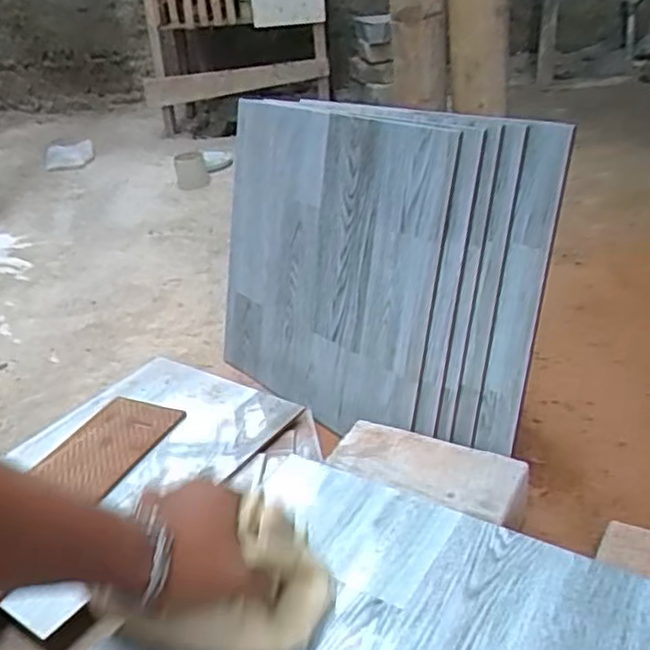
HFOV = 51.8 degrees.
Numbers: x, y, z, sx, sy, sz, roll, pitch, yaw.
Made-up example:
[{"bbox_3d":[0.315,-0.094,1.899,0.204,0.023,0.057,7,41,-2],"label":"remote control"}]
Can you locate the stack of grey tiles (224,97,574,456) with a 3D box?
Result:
[{"bbox_3d":[0.027,-0.064,0.849,0.050,0.404,0.524,-9,23,-40],"label":"stack of grey tiles"}]

